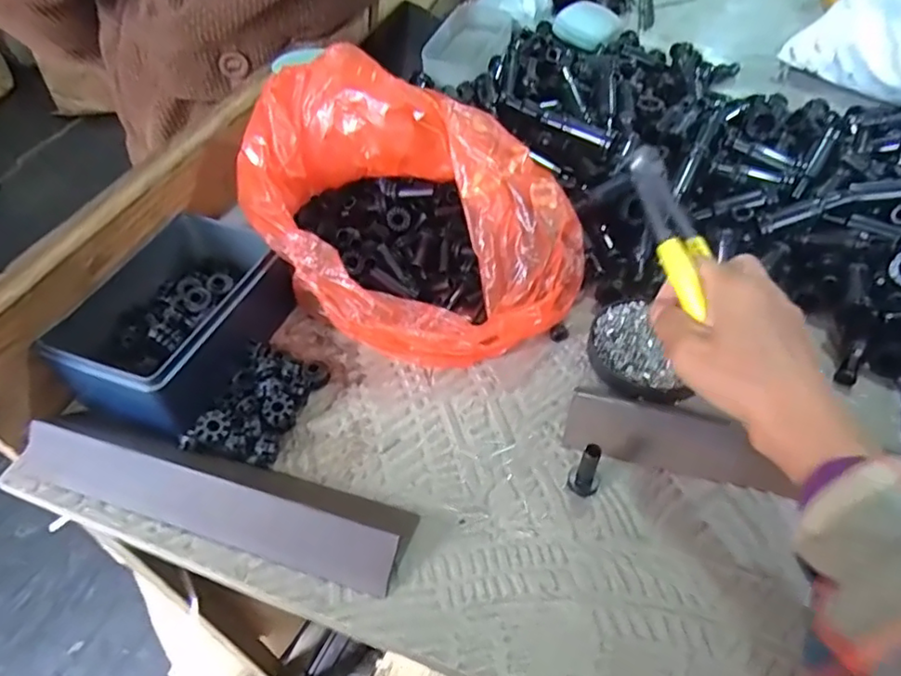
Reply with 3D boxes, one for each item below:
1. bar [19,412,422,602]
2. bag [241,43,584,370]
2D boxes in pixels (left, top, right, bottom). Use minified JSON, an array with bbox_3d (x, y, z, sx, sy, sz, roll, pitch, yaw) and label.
[{"bbox_3d":[-0.142,0.085,0.353,0.240,0.026,0.049,14,50,12],"label":"bar"},{"bbox_3d":[-0.027,-0.087,0.425,0.231,0.133,0.173,36,58,28],"label":"bag"}]

